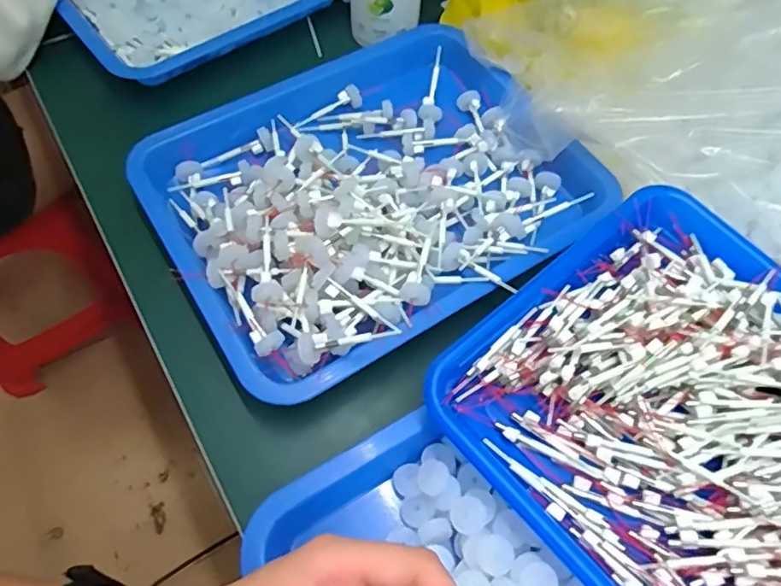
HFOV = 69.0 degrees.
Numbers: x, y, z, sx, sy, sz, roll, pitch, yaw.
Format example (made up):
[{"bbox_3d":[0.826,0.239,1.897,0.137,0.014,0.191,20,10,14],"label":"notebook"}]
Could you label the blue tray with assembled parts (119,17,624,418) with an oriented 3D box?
[{"bbox_3d":[-0.016,-0.091,0.449,0.325,0.052,0.267,-29,67,-15],"label":"blue tray with assembled parts"}]

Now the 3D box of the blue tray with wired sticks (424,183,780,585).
[{"bbox_3d":[0.211,0.102,0.329,0.237,0.048,0.331,-37,70,-19],"label":"blue tray with wired sticks"}]

